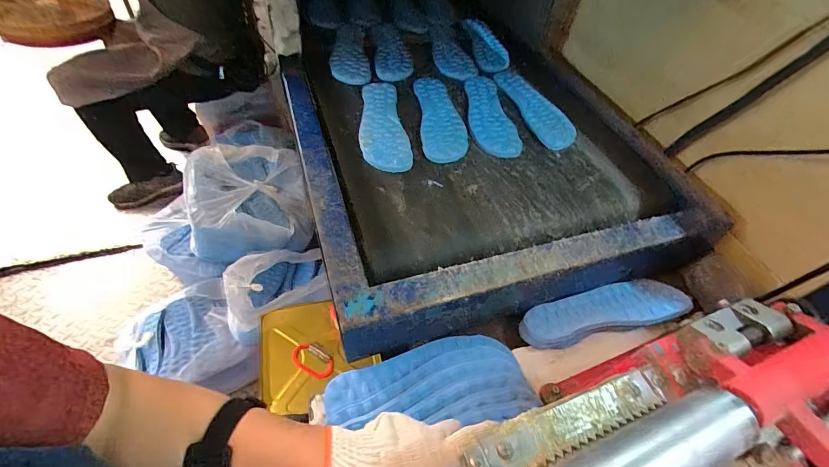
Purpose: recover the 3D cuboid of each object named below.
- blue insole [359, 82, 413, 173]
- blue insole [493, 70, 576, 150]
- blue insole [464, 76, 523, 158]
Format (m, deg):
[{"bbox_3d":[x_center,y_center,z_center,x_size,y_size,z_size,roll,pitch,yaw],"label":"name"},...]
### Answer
[{"bbox_3d":[-0.058,-0.192,0.650,0.078,0.007,0.228,-6,52,-10],"label":"blue insole"},{"bbox_3d":[0.227,-0.254,0.736,0.091,0.007,0.254,-14,54,-16],"label":"blue insole"},{"bbox_3d":[0.137,-0.228,0.706,0.081,0.004,0.244,-1,51,-6],"label":"blue insole"}]

